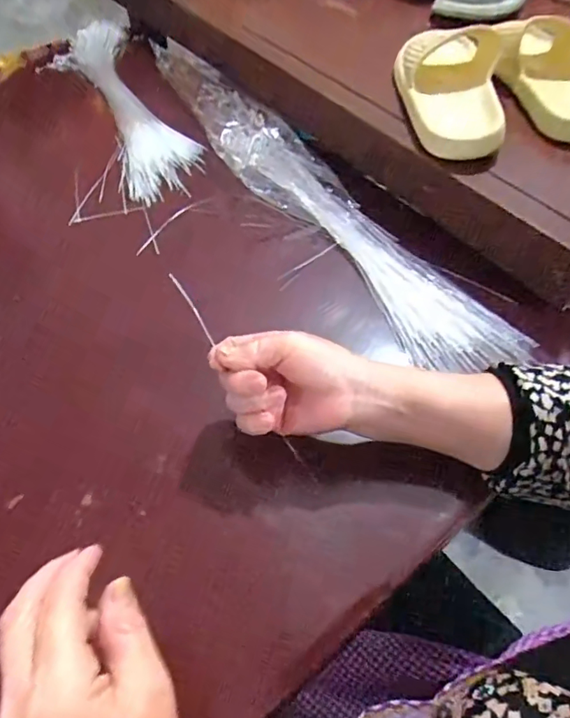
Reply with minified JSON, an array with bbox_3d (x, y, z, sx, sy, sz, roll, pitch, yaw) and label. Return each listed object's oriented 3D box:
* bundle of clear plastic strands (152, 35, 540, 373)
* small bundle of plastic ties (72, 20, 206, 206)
[{"bbox_3d":[-0.005,-0.230,0.624,0.121,0.035,0.725,-30,60,-21],"label":"bundle of clear plastic strands"},{"bbox_3d":[-0.231,-0.389,0.749,0.104,0.026,0.484,-19,57,-14],"label":"small bundle of plastic ties"}]

